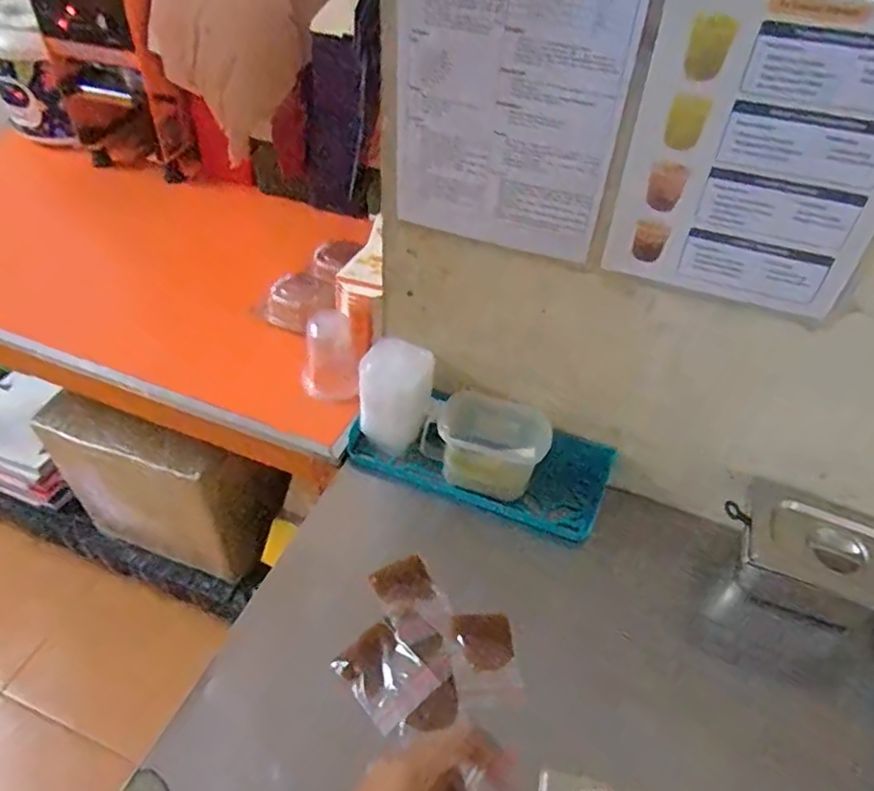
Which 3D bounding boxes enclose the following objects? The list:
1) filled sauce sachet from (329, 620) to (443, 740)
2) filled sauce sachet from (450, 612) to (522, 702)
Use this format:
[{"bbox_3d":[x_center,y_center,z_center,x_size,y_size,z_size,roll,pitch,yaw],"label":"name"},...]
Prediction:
[{"bbox_3d":[-0.052,0.278,0.636,0.070,0.019,0.095,-30,54,-29],"label":"filled sauce sachet"},{"bbox_3d":[0.050,0.274,0.669,0.067,0.019,0.081,-6,46,-10],"label":"filled sauce sachet"}]

